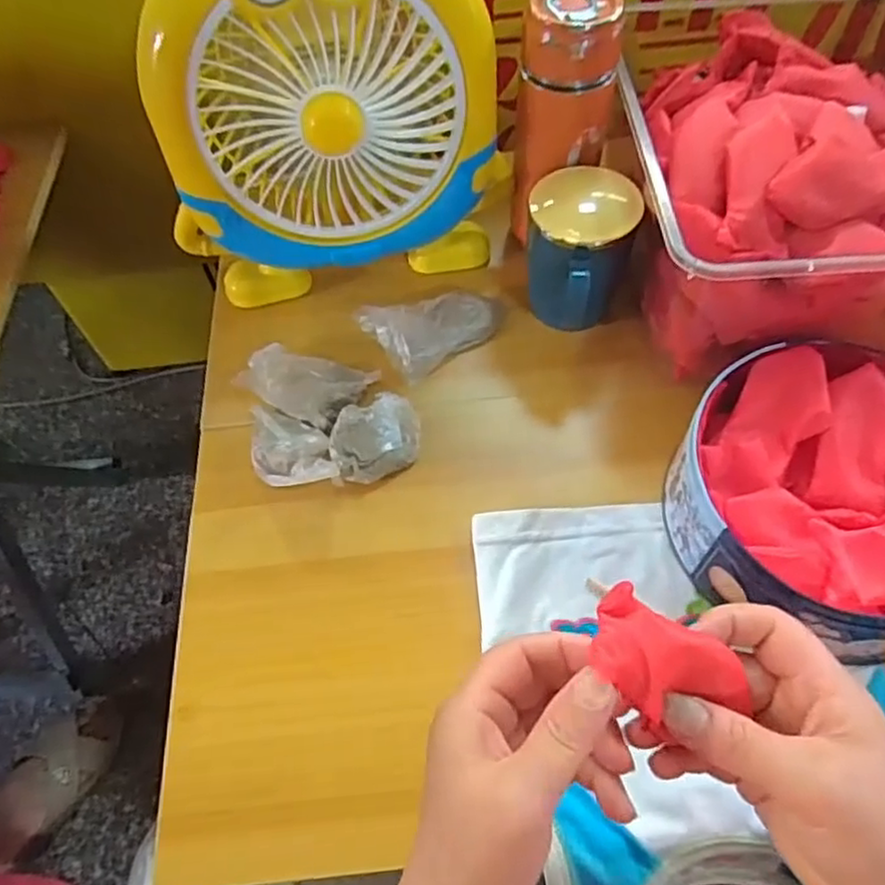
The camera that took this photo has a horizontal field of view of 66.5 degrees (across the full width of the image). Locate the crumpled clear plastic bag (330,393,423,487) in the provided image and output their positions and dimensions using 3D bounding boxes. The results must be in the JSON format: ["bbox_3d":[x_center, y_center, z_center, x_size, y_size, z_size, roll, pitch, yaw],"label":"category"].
[{"bbox_3d":[-0.049,-0.003,0.496,0.070,0.030,0.052,-22,60,-10],"label":"crumpled clear plastic bag"}]

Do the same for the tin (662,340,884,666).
[{"bbox_3d":[0.248,0.035,0.431,0.187,0.085,0.186,-1,59,2],"label":"tin"}]

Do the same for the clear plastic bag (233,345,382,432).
[{"bbox_3d":[-0.109,-0.047,0.523,0.098,0.019,0.061,19,62,14],"label":"clear plastic bag"}]

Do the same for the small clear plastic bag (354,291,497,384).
[{"bbox_3d":[-0.007,-0.100,0.553,0.100,0.021,0.071,-33,63,-16],"label":"small clear plastic bag"}]

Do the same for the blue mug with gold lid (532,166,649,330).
[{"bbox_3d":[0.104,-0.137,0.519,0.075,0.103,0.110,1,59,3],"label":"blue mug with gold lid"}]

